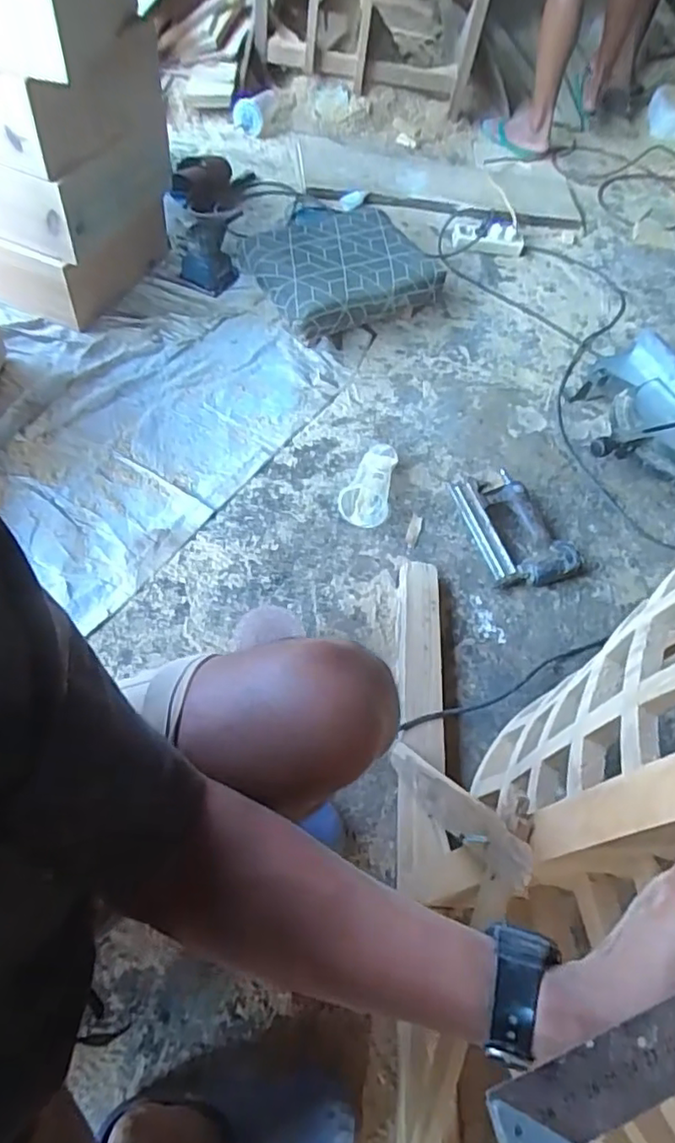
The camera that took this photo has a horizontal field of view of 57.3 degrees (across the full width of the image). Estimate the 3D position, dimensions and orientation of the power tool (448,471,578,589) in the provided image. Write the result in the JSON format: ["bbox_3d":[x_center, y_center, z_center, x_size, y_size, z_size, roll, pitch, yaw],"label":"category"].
[{"bbox_3d":[0.315,-0.076,1.105,0.145,0.059,0.223,-15,60,-17],"label":"power tool"}]

